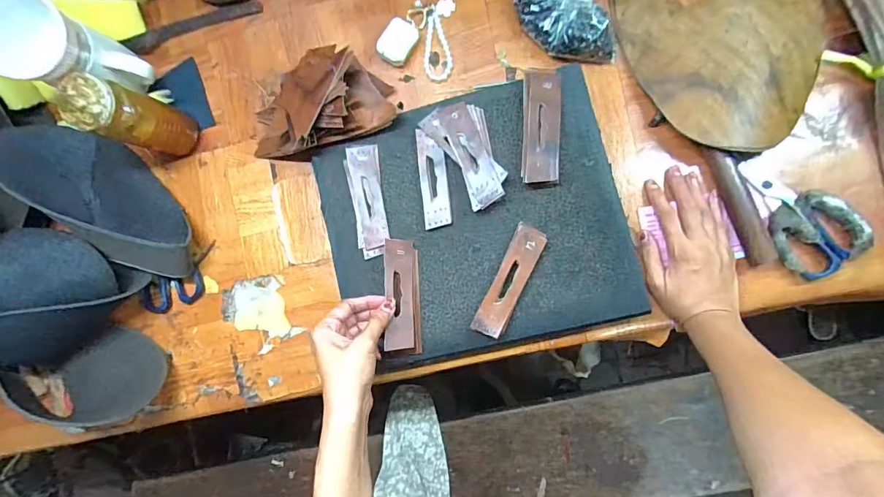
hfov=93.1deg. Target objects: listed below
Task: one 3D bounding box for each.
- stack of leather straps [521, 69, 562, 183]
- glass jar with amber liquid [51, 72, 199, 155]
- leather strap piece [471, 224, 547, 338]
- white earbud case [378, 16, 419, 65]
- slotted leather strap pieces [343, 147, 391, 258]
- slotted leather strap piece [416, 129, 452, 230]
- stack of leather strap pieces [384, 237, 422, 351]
[{"bbox_3d":[0.111,-0.137,0.467,0.041,0.020,0.130,2,88,9],"label":"stack of leather straps"},{"bbox_3d":[-0.365,-0.153,0.501,0.051,0.144,0.061,22,91,9],"label":"glass jar with amber liquid"},{"bbox_3d":[0.076,0.036,0.467,0.037,0.020,0.127,25,92,9],"label":"leather strap piece"},{"bbox_3d":[-0.055,-0.259,0.524,0.041,0.017,0.053,29,92,8],"label":"white earbud case"},{"bbox_3d":[-0.089,-0.056,0.501,0.040,0.006,0.131,-8,87,8],"label":"slotted leather strap pieces"},{"bbox_3d":[-0.009,-0.081,0.486,0.031,0.005,0.113,-6,87,8],"label":"slotted leather strap piece"},{"bbox_3d":[-0.046,0.054,0.482,0.043,0.011,0.126,-1,82,-20],"label":"stack of leather strap pieces"}]

